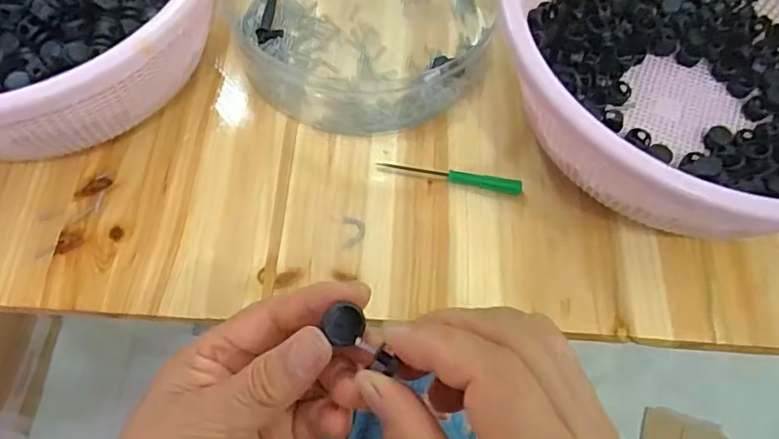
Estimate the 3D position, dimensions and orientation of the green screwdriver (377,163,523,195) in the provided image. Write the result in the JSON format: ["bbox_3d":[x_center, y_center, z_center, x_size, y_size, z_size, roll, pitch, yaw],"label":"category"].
[{"bbox_3d":[0.042,-0.031,0.396,0.097,0.011,0.008,13,65,5],"label":"green screwdriver"}]

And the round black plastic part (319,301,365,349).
[{"bbox_3d":[-0.017,0.041,0.228,0.014,0.005,0.015,34,69,14],"label":"round black plastic part"}]

